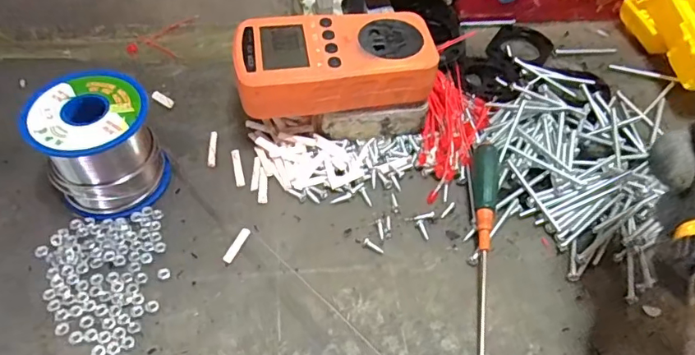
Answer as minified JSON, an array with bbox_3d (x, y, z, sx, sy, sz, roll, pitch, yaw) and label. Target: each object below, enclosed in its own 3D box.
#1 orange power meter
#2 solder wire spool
[{"bbox_3d":[-0.008,-0.075,0.331,0.125,0.035,0.064,-5,53,-8],"label":"orange power meter"},{"bbox_3d":[-0.149,-0.020,0.304,0.063,0.063,0.060,-29,59,-24],"label":"solder wire spool"}]

